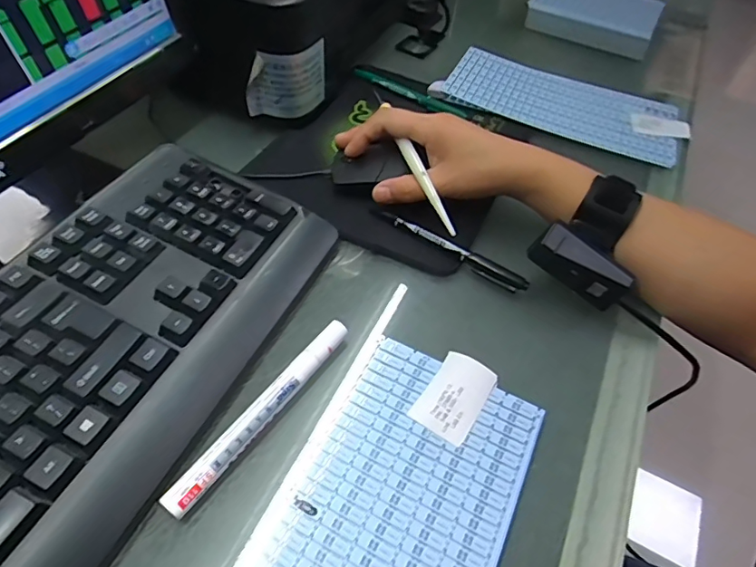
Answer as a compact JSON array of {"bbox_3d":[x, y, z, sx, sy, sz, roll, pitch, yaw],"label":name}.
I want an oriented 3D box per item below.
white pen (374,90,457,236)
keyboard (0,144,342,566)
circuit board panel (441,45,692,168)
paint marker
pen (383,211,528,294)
[{"bbox_3d":[0.028,-0.096,0.395,0.008,0.010,0.144,-18,67,-18],"label":"white pen"},{"bbox_3d":[-0.187,0.074,0.269,0.154,0.042,0.422,21,53,12],"label":"keyboard"},{"bbox_3d":[0.199,-0.195,0.541,0.244,0.012,0.110,23,53,13],"label":"circuit board panel"},{"bbox_3d":[-0.066,0.074,0.299,0.014,0.016,0.142,31,55,18],"label":"paint marker"},{"bbox_3d":[0.057,-0.026,0.391,0.125,0.012,0.010,31,56,19],"label":"pen"}]

